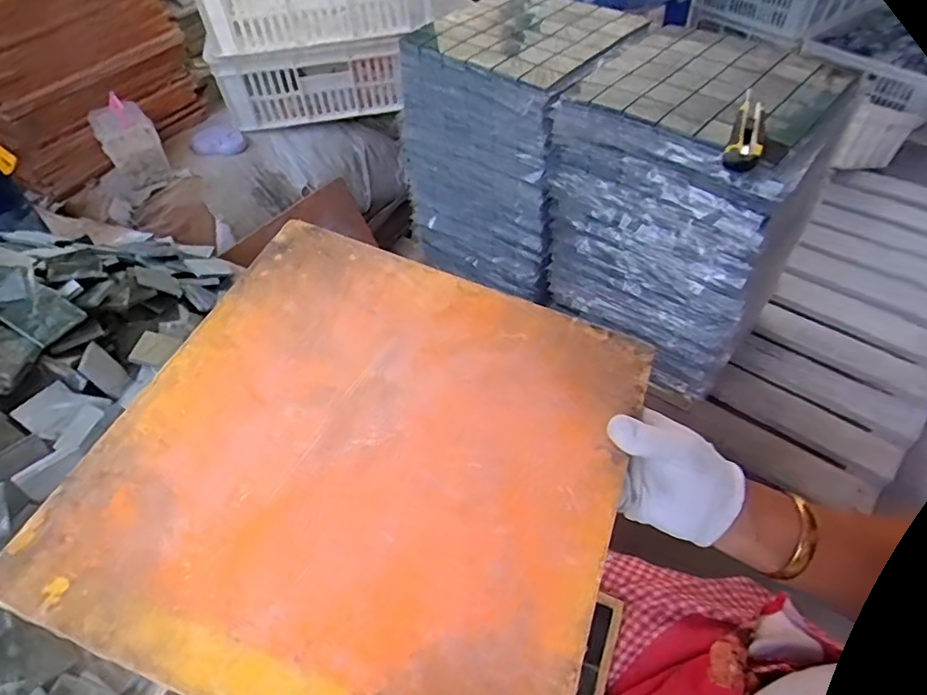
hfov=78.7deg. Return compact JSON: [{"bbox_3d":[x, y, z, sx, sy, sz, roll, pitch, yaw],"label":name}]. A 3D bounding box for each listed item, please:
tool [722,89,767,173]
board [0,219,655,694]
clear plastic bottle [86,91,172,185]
[{"bbox_3d":[0.377,-0.280,0.749,0.045,0.042,0.163,18,53,18],"label":"tool"},{"bbox_3d":[-0.057,0.066,0.377,0.317,0.009,0.322,21,56,7],"label":"board"},{"bbox_3d":[-0.588,-0.360,1.002,0.092,0.135,0.081,-31,55,-21],"label":"clear plastic bottle"}]

